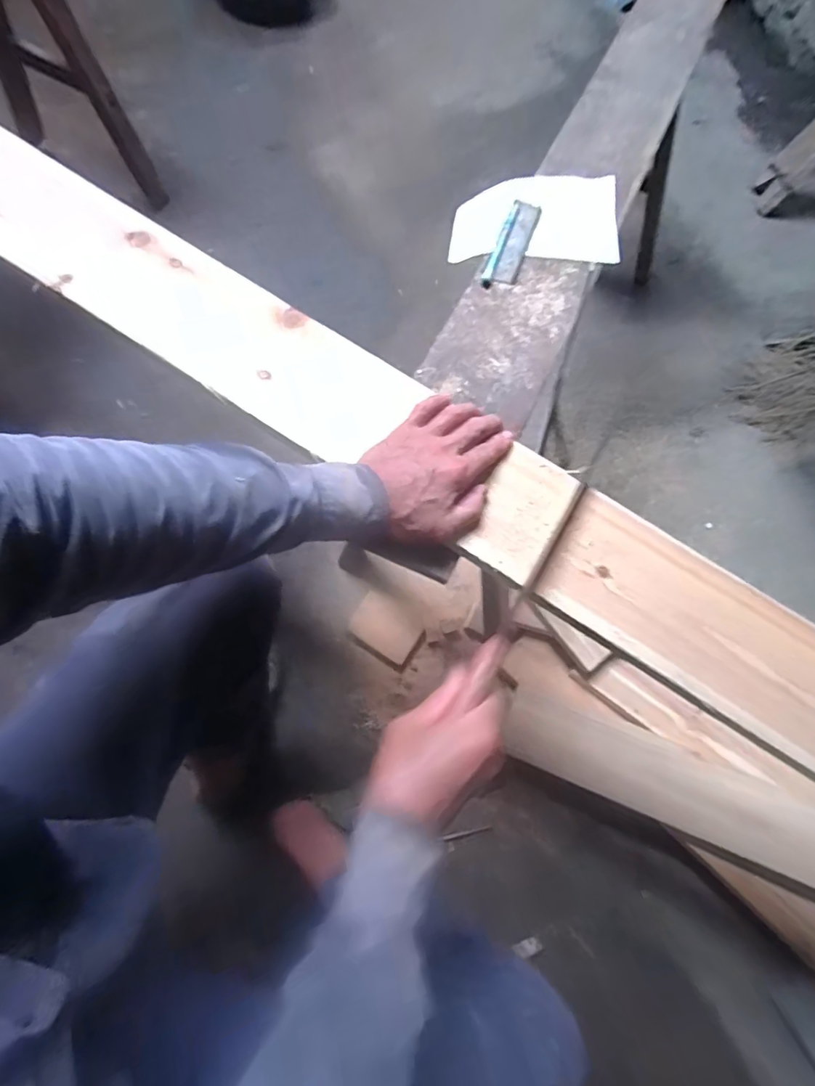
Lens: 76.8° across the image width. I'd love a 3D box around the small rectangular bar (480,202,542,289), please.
[{"bbox_3d":[0.128,-0.364,0.629,0.038,0.011,0.152,20,70,5],"label":"small rectangular bar"}]

